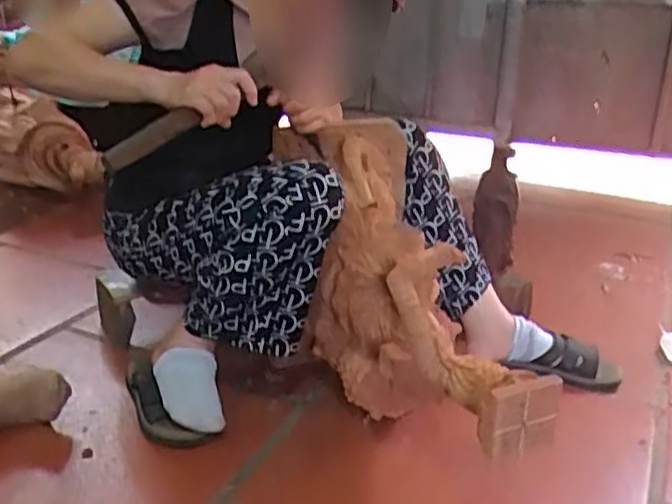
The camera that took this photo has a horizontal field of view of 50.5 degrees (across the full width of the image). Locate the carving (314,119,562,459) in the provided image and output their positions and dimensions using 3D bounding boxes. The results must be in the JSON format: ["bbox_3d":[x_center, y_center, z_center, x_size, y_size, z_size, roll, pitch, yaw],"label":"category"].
[{"bbox_3d":[0.090,0.069,0.961,0.181,0.359,0.488,-5,23,-18],"label":"carving"}]

